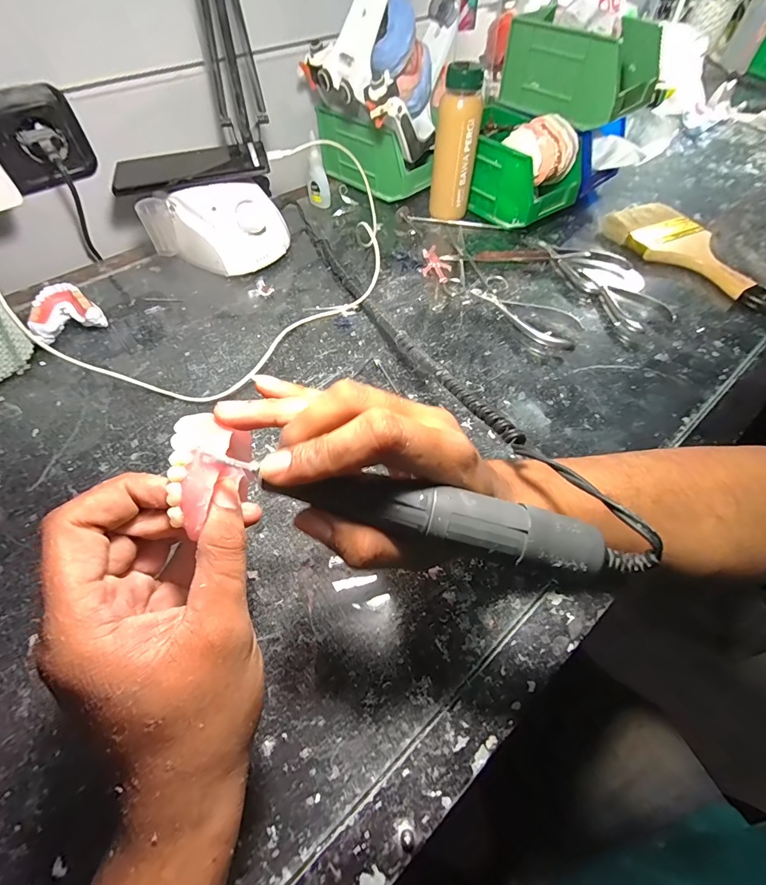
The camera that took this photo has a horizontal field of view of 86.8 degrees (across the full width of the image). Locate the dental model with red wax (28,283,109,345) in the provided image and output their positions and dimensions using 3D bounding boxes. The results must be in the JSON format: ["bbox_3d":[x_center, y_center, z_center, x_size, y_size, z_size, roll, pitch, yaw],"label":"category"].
[{"bbox_3d":[-0.320,-0.128,0.409,0.059,0.035,0.050,-35,62,-22],"label":"dental model with red wax"}]

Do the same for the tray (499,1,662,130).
[{"bbox_3d":[0.251,-0.477,0.510,0.106,0.067,0.167,-37,63,-23],"label":"tray"}]

